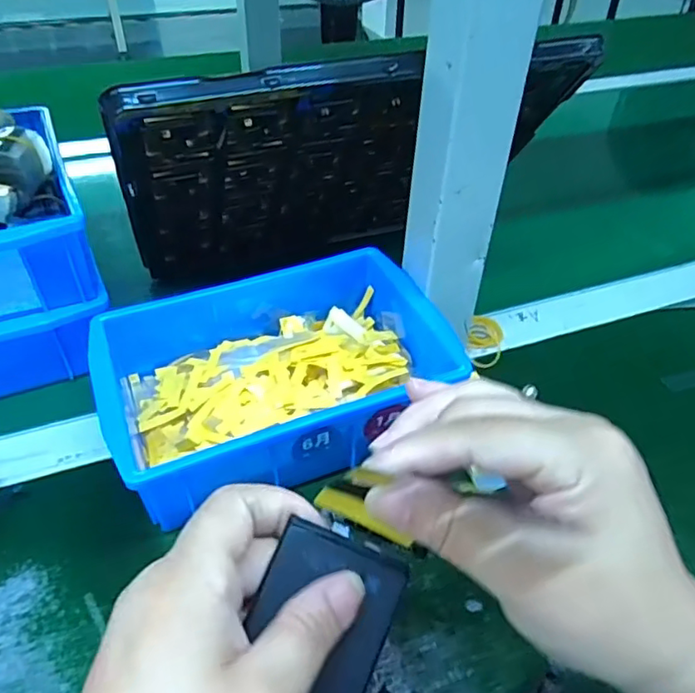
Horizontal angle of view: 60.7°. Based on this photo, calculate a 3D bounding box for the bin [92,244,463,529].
[{"bbox_3d":[-0.046,0.016,0.375,0.201,0.067,0.154,-13,44,-19],"label":"bin"}]

